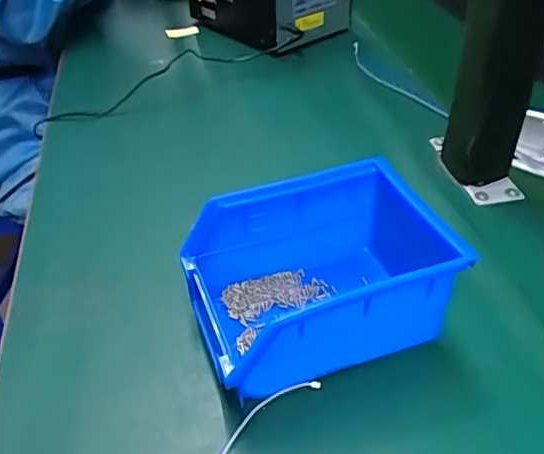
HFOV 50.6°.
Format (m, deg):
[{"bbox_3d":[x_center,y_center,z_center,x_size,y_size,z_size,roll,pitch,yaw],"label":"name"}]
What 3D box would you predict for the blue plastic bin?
[{"bbox_3d":[0.033,0.031,0.345,0.151,0.076,0.103,-16,40,-14],"label":"blue plastic bin"}]

